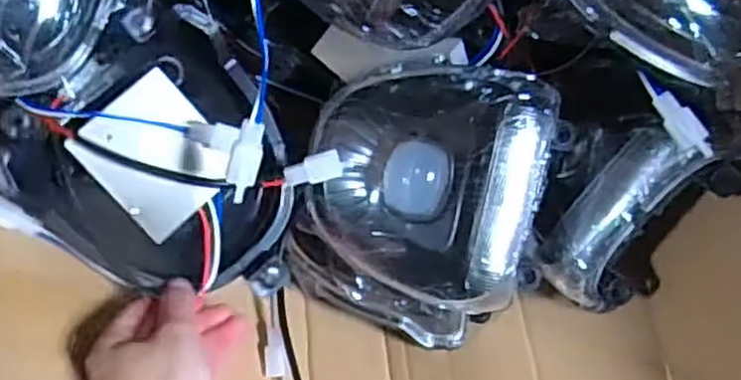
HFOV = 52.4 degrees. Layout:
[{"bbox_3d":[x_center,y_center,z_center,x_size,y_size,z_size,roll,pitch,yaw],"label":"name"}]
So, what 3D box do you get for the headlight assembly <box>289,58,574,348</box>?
[{"bbox_3d":[0.029,0.009,0.429,0.130,0.079,0.161,10,91,-8],"label":"headlight assembly"}]

